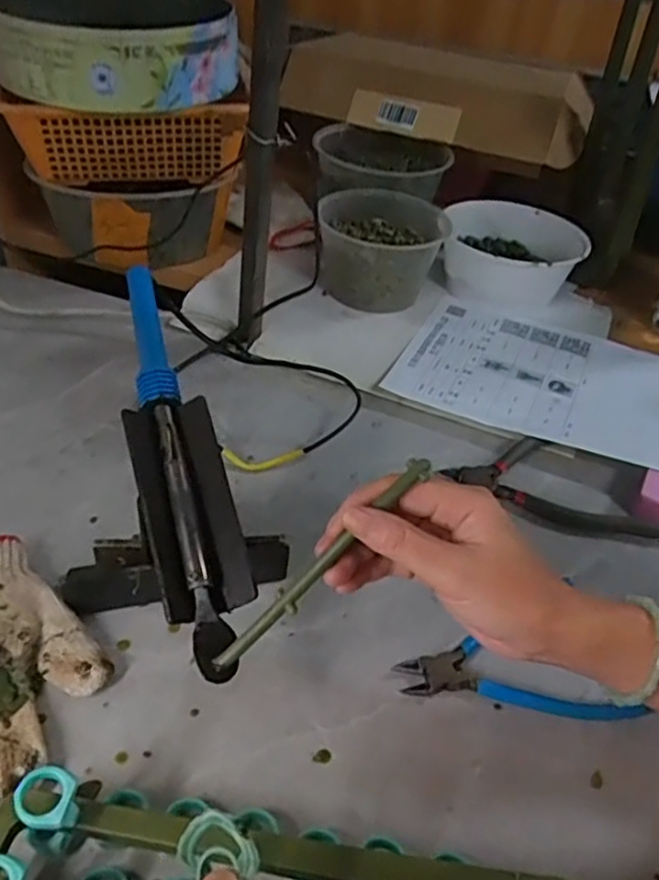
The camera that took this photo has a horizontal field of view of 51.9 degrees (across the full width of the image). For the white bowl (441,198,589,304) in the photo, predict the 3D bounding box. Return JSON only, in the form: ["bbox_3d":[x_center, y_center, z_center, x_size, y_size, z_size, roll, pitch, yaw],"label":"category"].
[{"bbox_3d":[0.217,-0.213,0.799,0.158,0.074,0.160,10,40,4],"label":"white bowl"}]

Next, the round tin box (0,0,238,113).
[{"bbox_3d":[-0.232,-0.439,0.740,0.242,0.072,0.274,-6,42,-15],"label":"round tin box"}]

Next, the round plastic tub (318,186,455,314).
[{"bbox_3d":[0.056,-0.218,0.774,0.143,0.090,0.152,9,40,3],"label":"round plastic tub"}]

